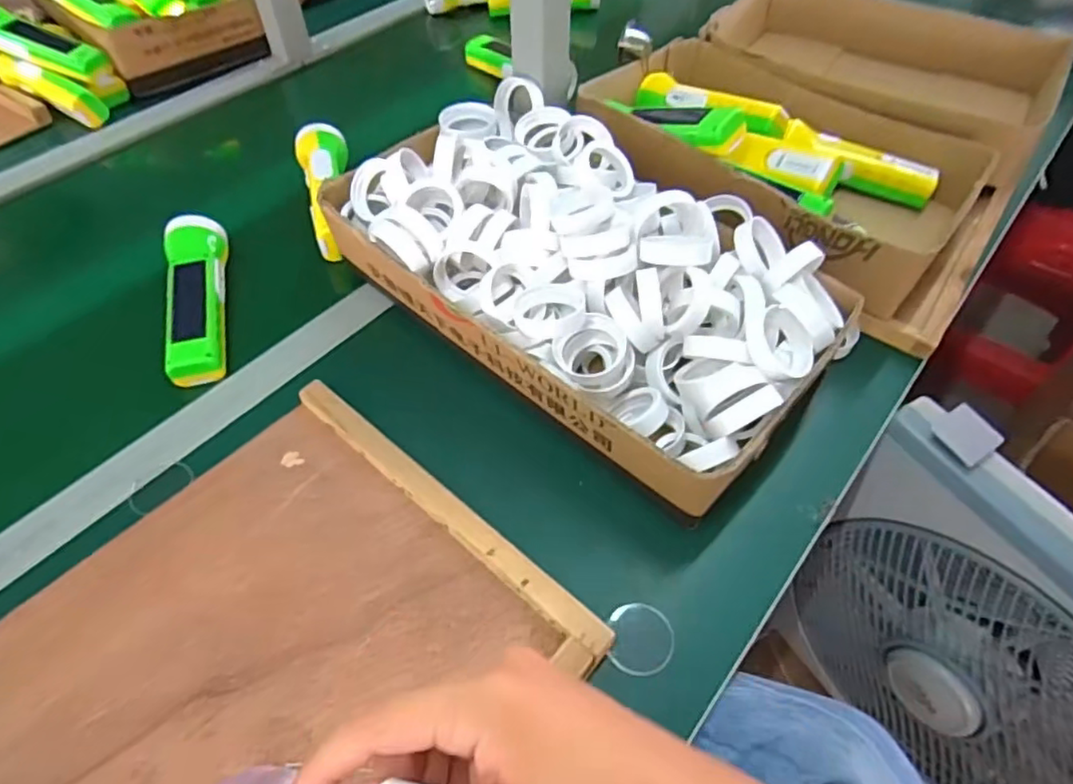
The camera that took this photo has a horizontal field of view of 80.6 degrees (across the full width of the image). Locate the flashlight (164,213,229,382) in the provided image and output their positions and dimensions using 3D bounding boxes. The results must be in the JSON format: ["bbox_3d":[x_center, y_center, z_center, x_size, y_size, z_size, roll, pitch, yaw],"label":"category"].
[{"bbox_3d":[-0.303,-0.089,0.563,0.045,0.039,0.173,-11,54,-8],"label":"flashlight"}]

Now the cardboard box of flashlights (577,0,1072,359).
[{"bbox_3d":[0.308,-0.292,0.677,0.409,0.120,0.541,28,58,20],"label":"cardboard box of flashlights"}]

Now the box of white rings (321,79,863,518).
[{"bbox_3d":[0.031,-0.102,0.536,0.415,0.118,0.234,35,61,23],"label":"box of white rings"}]

